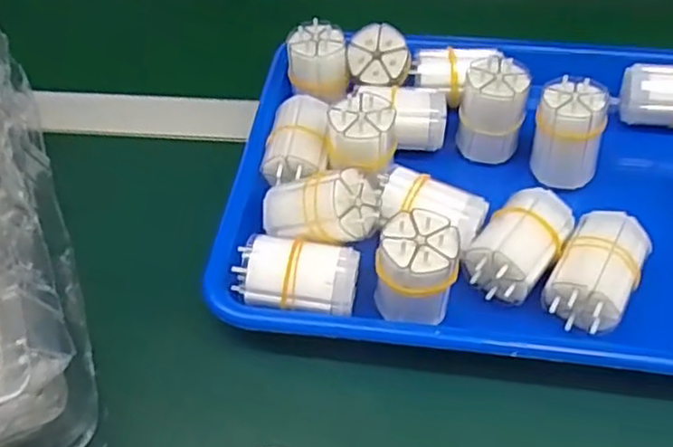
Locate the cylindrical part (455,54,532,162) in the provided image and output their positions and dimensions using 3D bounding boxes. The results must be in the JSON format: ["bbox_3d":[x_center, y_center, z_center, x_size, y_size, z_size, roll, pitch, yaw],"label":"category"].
[{"bbox_3d":[0.098,-0.071,0.423,0.038,0.056,0.034,15,52,14],"label":"cylindrical part"}]

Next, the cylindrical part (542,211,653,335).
[{"bbox_3d":[0.138,0.028,0.360,0.039,0.040,0.060,25,56,21],"label":"cylindrical part"}]

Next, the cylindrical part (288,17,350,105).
[{"bbox_3d":[-0.011,-0.104,0.444,0.040,0.042,0.040,1,50,3],"label":"cylindrical part"}]

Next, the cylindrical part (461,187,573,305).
[{"bbox_3d":[0.099,0.013,0.369,0.041,0.037,0.061,26,56,21],"label":"cylindrical part"}]

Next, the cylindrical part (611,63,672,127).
[{"bbox_3d":[0.221,-0.083,0.439,0.064,0.034,0.032,10,51,10],"label":"cylindrical part"}]

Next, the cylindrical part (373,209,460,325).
[{"bbox_3d":[0.040,0.026,0.347,0.039,0.058,0.034,4,51,5],"label":"cylindrical part"}]

